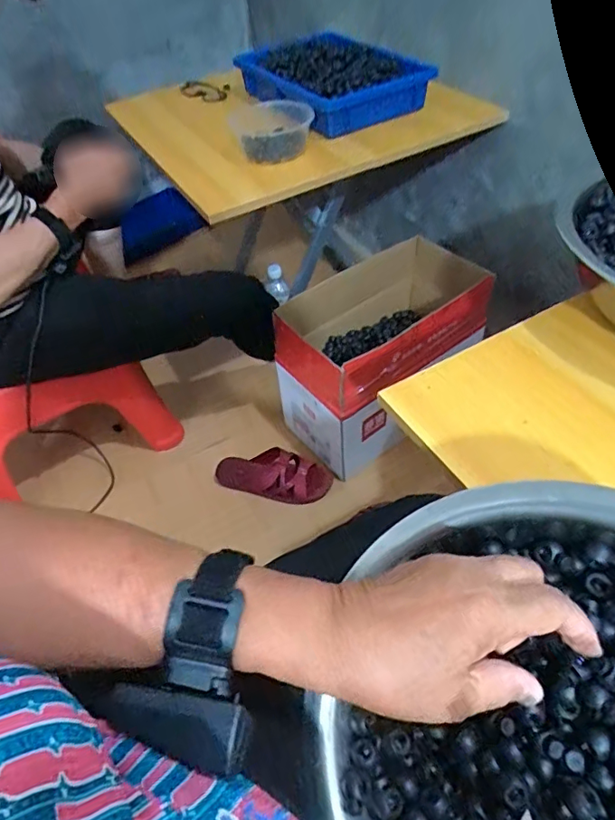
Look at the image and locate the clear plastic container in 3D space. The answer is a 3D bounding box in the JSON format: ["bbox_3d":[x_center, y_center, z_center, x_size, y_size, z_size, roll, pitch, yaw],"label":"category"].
[{"bbox_3d":[-0.065,-0.499,0.916,0.140,0.068,0.153,-8,49,-1],"label":"clear plastic container"}]

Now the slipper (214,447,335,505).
[{"bbox_3d":[-0.070,0.128,1.024,0.228,0.054,0.087,12,52,15],"label":"slipper"}]

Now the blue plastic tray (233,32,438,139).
[{"bbox_3d":[0.045,-0.657,1.017,0.238,0.074,0.358,-23,51,-14],"label":"blue plastic tray"}]

